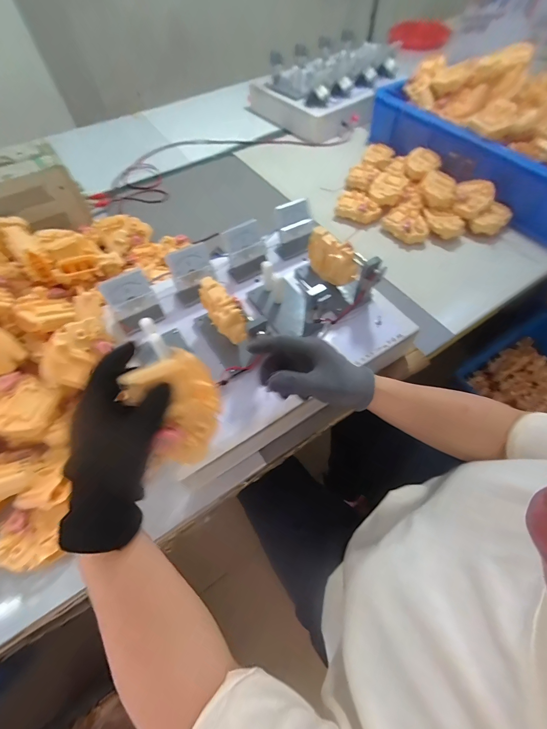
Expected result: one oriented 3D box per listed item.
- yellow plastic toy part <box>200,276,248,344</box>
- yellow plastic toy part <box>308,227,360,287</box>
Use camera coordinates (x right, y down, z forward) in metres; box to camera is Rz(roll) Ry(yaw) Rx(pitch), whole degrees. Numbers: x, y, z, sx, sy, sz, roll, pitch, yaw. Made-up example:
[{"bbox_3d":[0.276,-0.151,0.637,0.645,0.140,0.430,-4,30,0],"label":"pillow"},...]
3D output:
[{"bbox_3d":[-0.065,-0.072,0.404,0.036,0.038,0.103,-26,62,-13],"label":"yellow plastic toy part"},{"bbox_3d":[0.089,-0.158,0.470,0.033,0.067,0.094,-28,62,-14],"label":"yellow plastic toy part"}]

